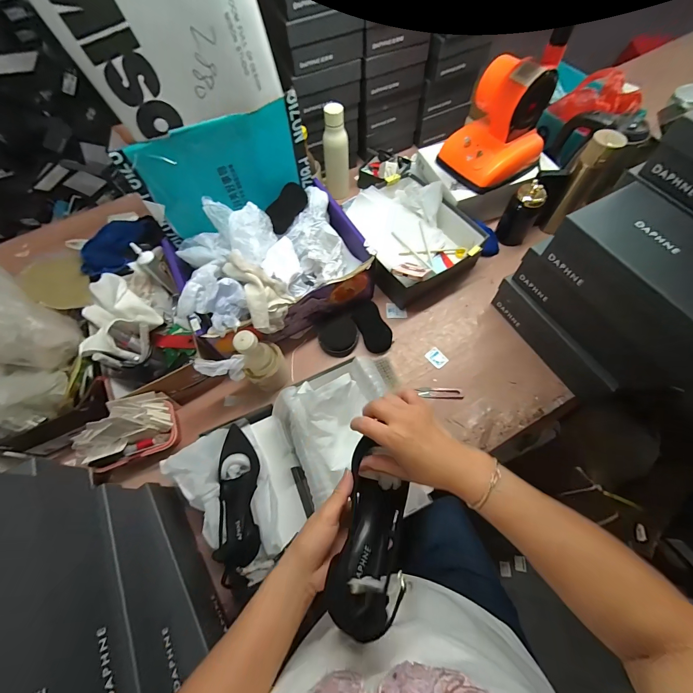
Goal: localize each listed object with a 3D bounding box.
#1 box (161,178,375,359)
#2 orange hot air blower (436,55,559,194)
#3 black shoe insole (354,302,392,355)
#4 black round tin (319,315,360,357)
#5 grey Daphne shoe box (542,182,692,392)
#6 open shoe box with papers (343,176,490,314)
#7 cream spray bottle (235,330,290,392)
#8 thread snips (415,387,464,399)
[{"bbox_3d":[-0.172,-0.178,0.722,0.392,0.183,0.297,-29,66,-11],"label":"box"},{"bbox_3d":[0.350,-0.515,0.735,0.191,0.198,0.176,-34,68,-13],"label":"orange hot air blower"},{"bbox_3d":[0.060,-0.047,0.748,0.064,0.039,0.126,-21,65,-7],"label":"black shoe insole"},{"bbox_3d":[-0.018,-0.026,0.740,0.085,0.043,0.091,-1,64,2],"label":"black round tin"},{"bbox_3d":[0.486,-0.102,0.497,0.159,0.119,0.290,-26,66,-9],"label":"grey Daphne shoe box"},{"bbox_3d":[0.150,-0.283,0.810,0.275,0.094,0.317,-30,67,-11],"label":"open shoe box with papers"},{"bbox_3d":[-0.168,0.032,0.639,0.086,0.185,0.063,-38,68,-14],"label":"cream spray bottle"},{"bbox_3d":[0.201,0.100,0.682,0.095,0.009,0.025,2,65,4],"label":"thread snips"}]

